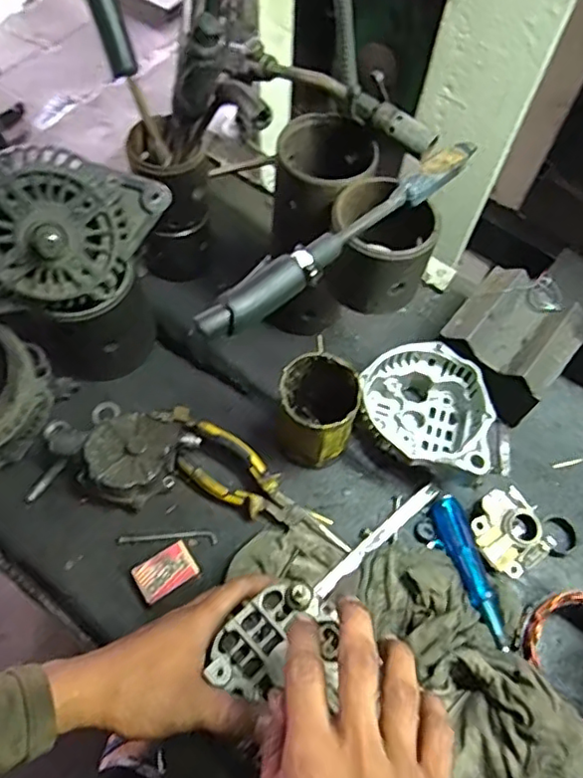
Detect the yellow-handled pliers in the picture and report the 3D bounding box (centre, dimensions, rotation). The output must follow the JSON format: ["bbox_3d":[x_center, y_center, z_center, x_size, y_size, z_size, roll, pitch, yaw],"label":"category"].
[{"bbox_3d":[-0.048,0.090,0.601,0.135,0.031,0.055,33,64,14],"label":"yellow-handled pliers"}]

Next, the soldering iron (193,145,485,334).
[{"bbox_3d":[0.043,-0.121,0.466,0.273,0.031,0.031,-37,69,-21],"label":"soldering iron"}]

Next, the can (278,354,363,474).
[{"bbox_3d":[0.024,0.022,0.594,0.071,0.117,0.089,9,61,2],"label":"can"}]

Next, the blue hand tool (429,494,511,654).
[{"bbox_3d":[0.162,0.164,0.551,0.023,0.020,0.143,-9,49,-8],"label":"blue hand tool"}]

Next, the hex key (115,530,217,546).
[{"bbox_3d":[-0.121,0.145,0.589,0.095,0.006,0.013,0,61,-3],"label":"hex key"}]

